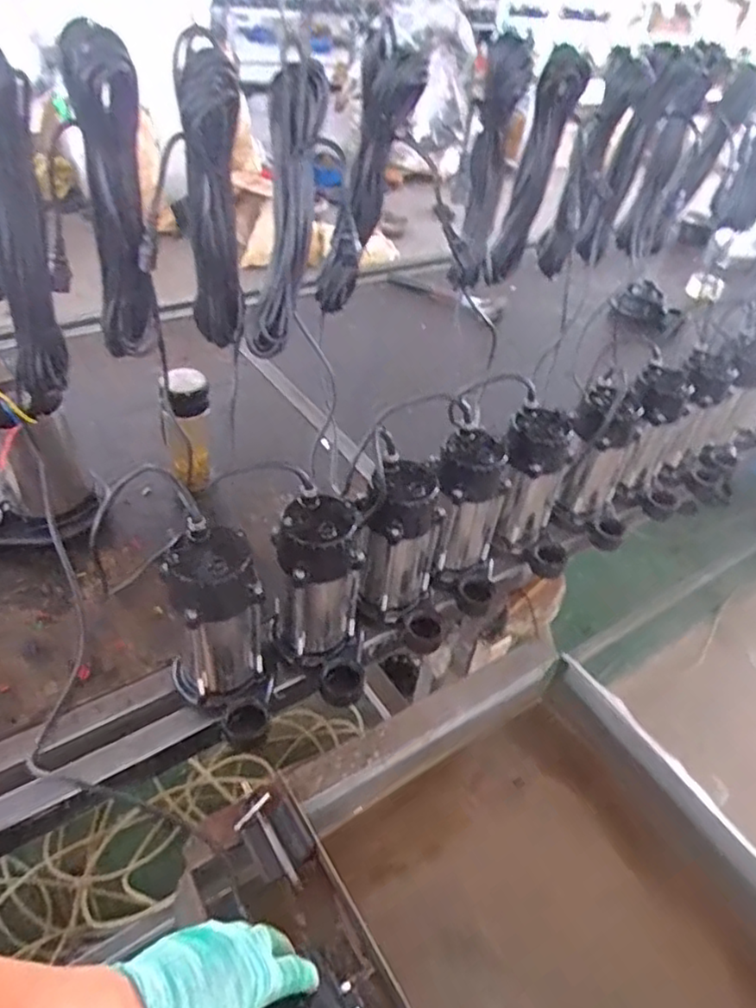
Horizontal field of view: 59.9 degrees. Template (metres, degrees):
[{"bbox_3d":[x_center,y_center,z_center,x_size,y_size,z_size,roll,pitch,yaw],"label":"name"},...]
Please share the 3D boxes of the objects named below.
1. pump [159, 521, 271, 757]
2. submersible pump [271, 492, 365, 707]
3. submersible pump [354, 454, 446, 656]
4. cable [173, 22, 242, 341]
[{"bbox_3d":[-0.176,0.155,0.741,0.111,0.234,0.146,-6,43,-15],"label":"pump"},{"bbox_3d":[-0.068,0.123,0.798,0.114,0.230,0.143,0,42,-8],"label":"submersible pump"},{"bbox_3d":[0.034,0.072,0.863,0.120,0.235,0.125,1,42,-7],"label":"submersible pump"},{"bbox_3d":[-0.203,-0.353,0.813,0.064,0.370,0.093,-5,43,-14],"label":"cable"}]

